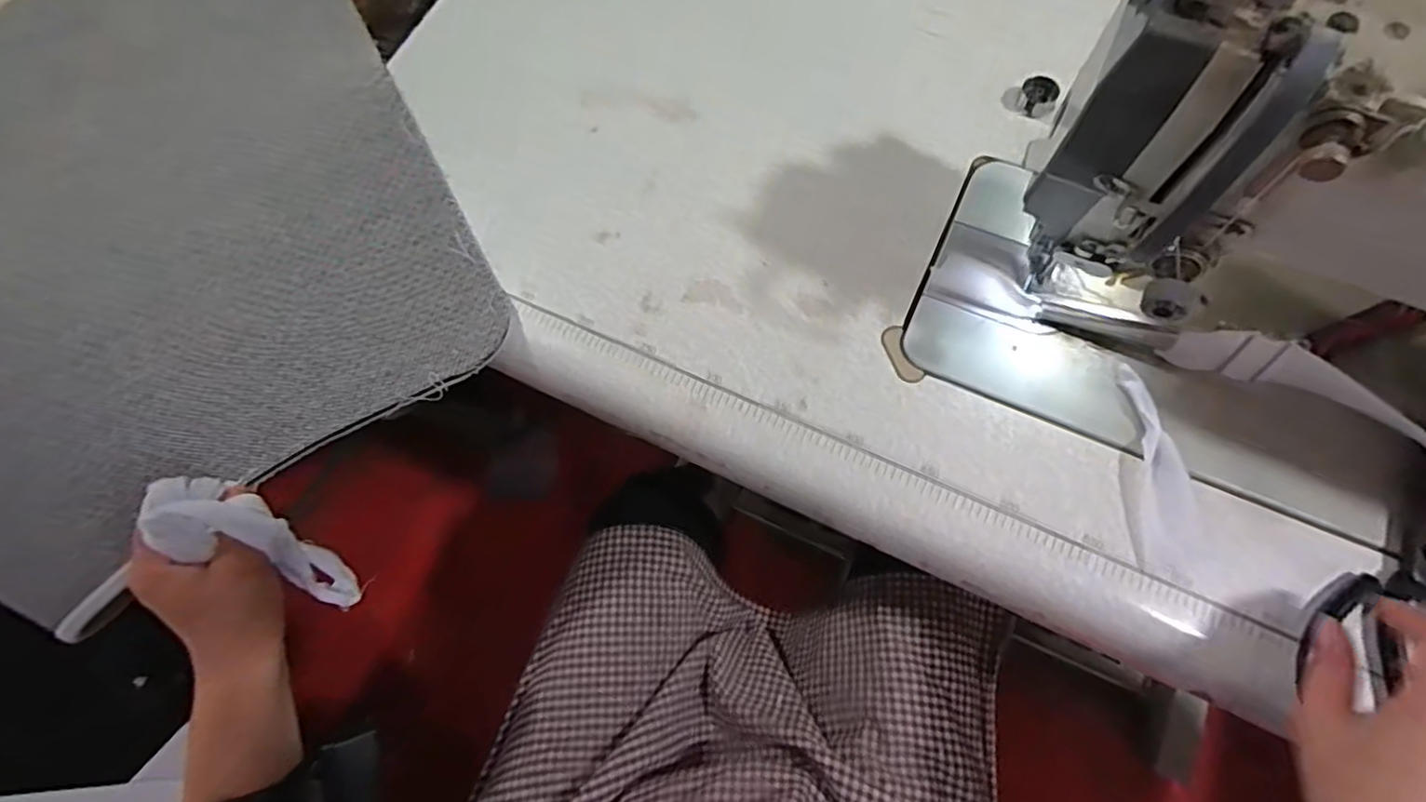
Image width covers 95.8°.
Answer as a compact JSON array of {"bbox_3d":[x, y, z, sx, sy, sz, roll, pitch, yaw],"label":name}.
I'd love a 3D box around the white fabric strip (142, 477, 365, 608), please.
[{"bbox_3d":[-0.276,0.093,0.403,0.045,0.139,0.042,17,66,45],"label":"white fabric strip"}]

